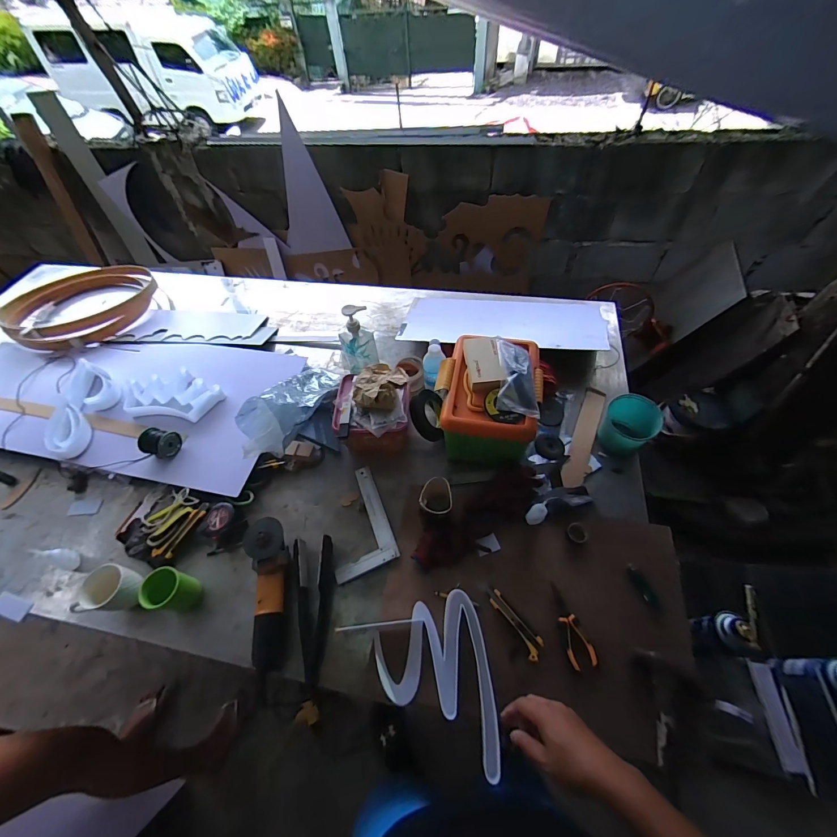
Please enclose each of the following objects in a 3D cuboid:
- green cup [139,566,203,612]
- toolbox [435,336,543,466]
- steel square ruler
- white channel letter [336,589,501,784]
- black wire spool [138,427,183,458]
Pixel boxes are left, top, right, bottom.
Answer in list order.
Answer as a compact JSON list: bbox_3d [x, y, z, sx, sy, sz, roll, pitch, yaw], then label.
[{"bbox_3d":[-0.514,0.360,0.759,0.069,0.102,0.073,-2,55,3],"label":"green cup"},{"bbox_3d":[0.171,-0.039,0.913,0.245,0.173,0.270,7,56,10],"label":"toolbox"},{"bbox_3d":[-0.152,0.238,0.863,0.143,0.015,0.249,-20,56,-9],"label":"steel square ruler"},{"bbox_3d":[0.022,0.484,0.654,0.238,0.042,0.275,-16,55,-7],"label":"white channel letter"},{"bbox_3d":[-0.668,0.064,0.937,0.074,0.067,0.068,7,58,8],"label":"black wire spool"}]

